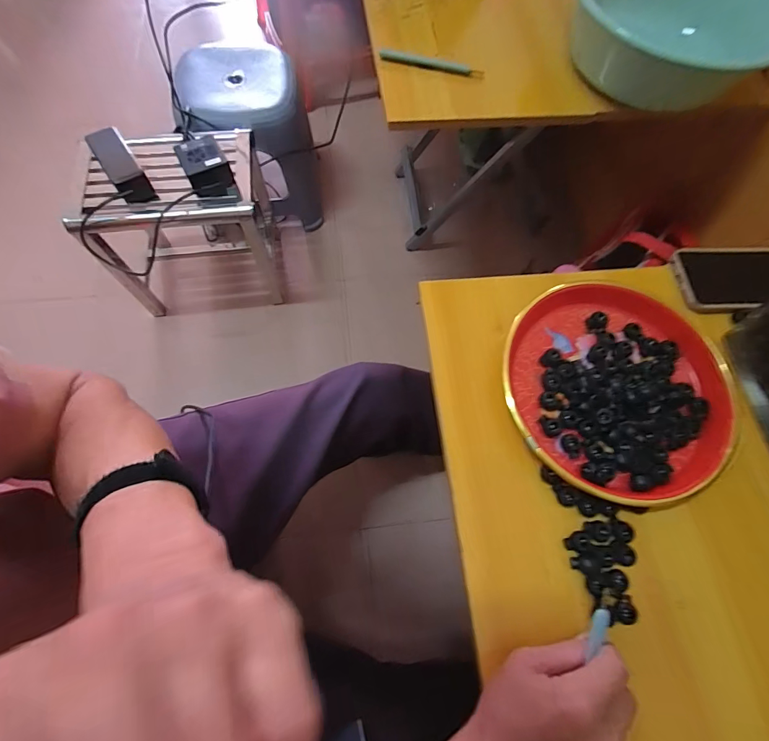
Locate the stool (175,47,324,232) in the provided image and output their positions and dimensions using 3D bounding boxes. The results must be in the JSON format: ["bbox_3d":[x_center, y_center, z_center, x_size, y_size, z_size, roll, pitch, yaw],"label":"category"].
[{"bbox_3d":[-0.313,-0.545,0.987,0.233,0.334,0.281,-21,72,-10],"label":"stool"}]

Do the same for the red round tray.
[{"bbox_3d":[0.240,0.012,0.386,0.224,0.026,0.215,-5,70,-5],"label":"red round tray"}]

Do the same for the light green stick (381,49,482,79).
[{"bbox_3d":[0.069,-0.448,0.574,0.152,0.012,0.015,16,69,3],"label":"light green stick"}]

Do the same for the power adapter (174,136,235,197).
[{"bbox_3d":[-0.320,-0.364,0.709,0.075,0.057,0.083,-29,74,-13],"label":"power adapter"}]

